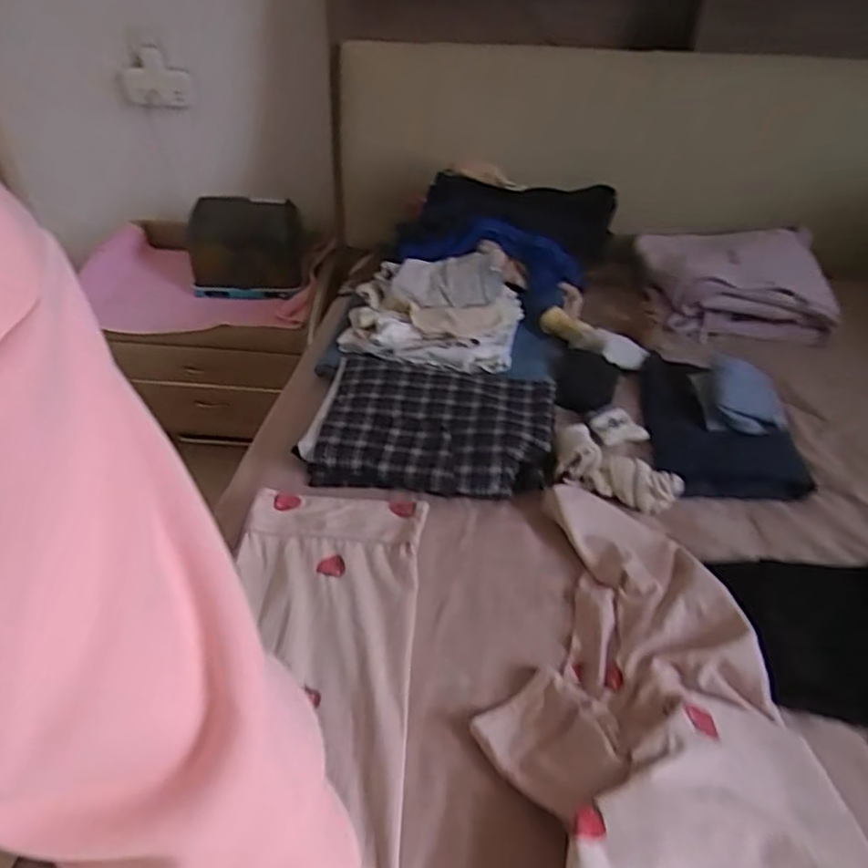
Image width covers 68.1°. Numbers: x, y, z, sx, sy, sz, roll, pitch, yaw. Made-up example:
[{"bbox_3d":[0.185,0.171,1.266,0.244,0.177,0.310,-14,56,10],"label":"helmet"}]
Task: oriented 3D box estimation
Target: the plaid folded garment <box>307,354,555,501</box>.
[{"bbox_3d":[0.000,-0.014,0.844,0.309,0.055,0.221,9,42,10],"label":"plaid folded garment"}]

